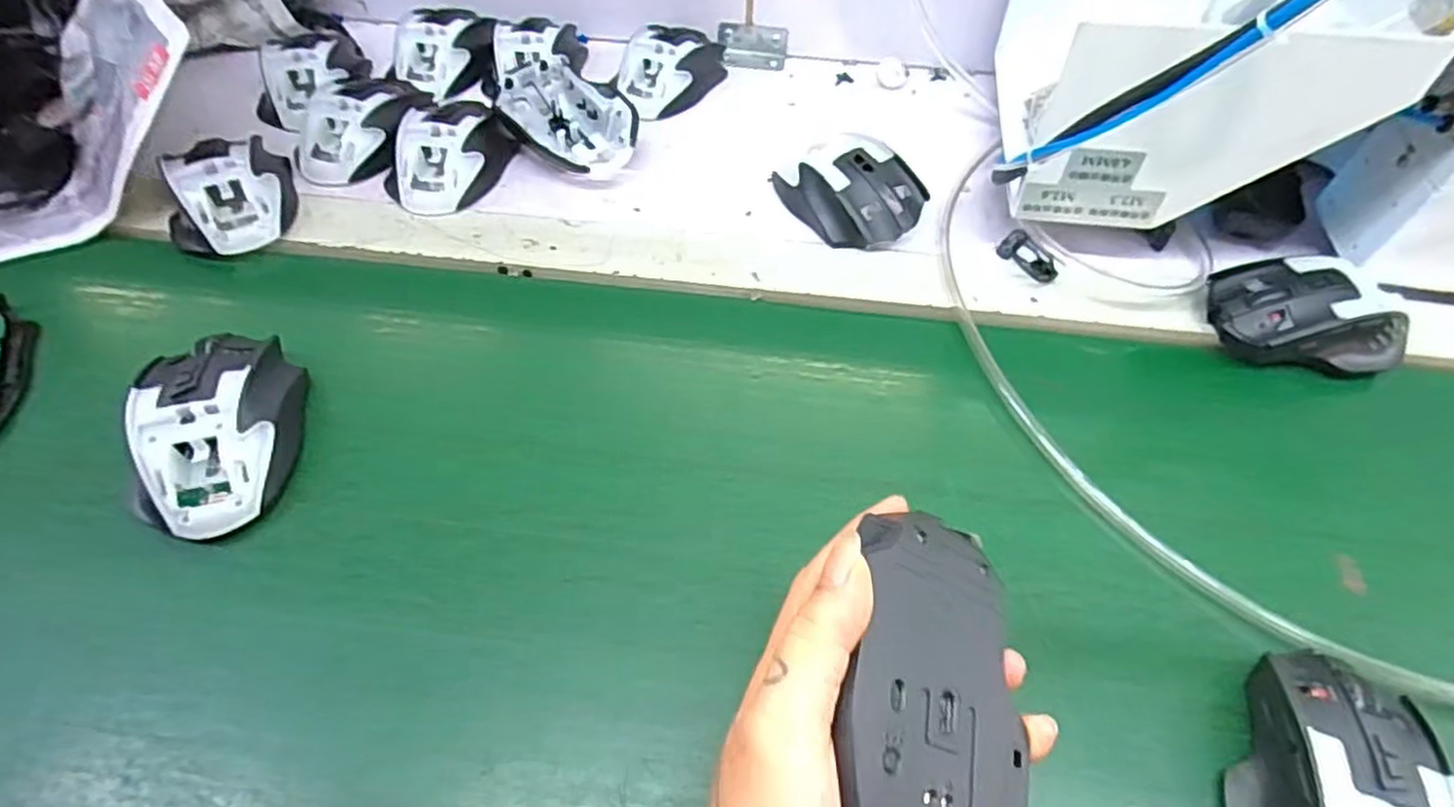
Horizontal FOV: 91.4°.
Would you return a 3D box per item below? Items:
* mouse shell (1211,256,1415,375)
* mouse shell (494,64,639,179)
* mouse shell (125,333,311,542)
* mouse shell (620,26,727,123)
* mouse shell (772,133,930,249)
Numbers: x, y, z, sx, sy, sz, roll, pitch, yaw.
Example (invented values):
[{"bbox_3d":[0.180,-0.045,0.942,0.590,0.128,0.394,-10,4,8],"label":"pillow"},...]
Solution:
[{"bbox_3d":[0.343,-0.053,0.417,0.104,0.045,0.068,2,54,1],"label":"mouse shell"},{"bbox_3d":[-0.115,-0.204,0.516,0.074,0.036,0.110,-37,63,-24],"label":"mouse shell"},{"bbox_3d":[-0.255,0.010,0.357,0.066,0.042,0.110,-16,58,-6],"label":"mouse shell"},{"bbox_3d":[-0.043,-0.277,0.574,0.065,0.033,0.114,27,63,19],"label":"mouse shell"},{"bbox_3d":[0.079,-0.145,0.478,0.108,0.038,0.068,38,62,23],"label":"mouse shell"}]

